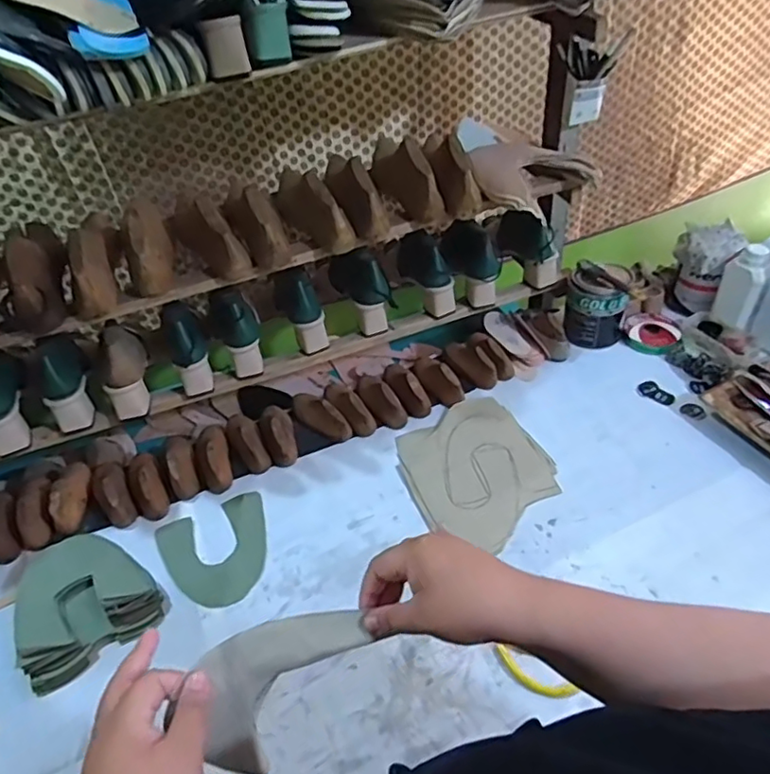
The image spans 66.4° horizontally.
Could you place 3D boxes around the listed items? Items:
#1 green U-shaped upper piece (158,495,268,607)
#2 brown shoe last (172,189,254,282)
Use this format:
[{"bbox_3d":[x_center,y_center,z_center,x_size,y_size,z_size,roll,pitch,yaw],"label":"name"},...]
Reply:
[{"bbox_3d":[-0.242,0.241,0.856,0.154,0.007,0.163,-19,45,-14],"label":"green U-shaped upper piece"},{"bbox_3d":[-0.281,-0.252,0.877,0.064,0.089,0.251,-26,47,-20],"label":"brown shoe last"}]

